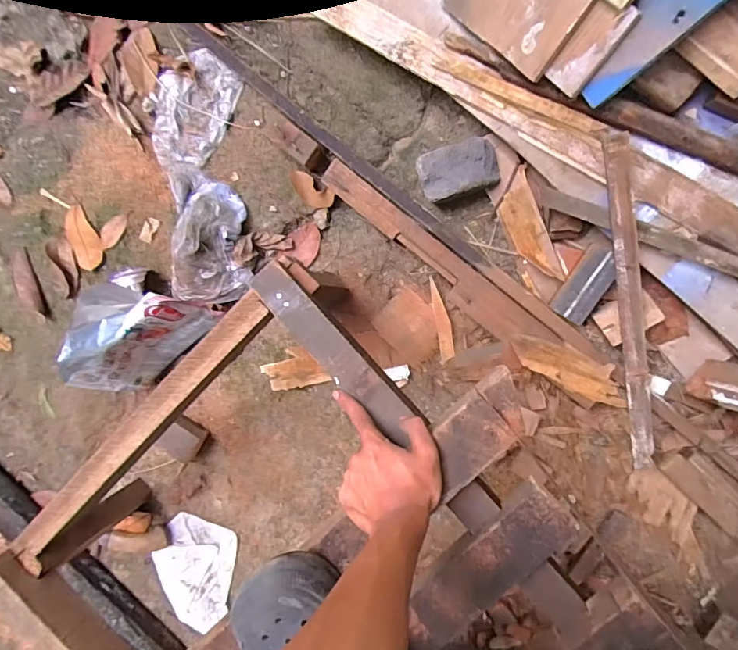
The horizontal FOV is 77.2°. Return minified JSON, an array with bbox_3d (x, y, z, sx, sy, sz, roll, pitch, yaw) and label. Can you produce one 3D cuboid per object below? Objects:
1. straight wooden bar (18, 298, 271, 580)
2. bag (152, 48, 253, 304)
[{"bbox_3d":[-0.287,0.135,0.583,0.044,0.029,0.465,44,98,0],"label":"straight wooden bar"},{"bbox_3d":[-0.293,-0.253,0.779,0.155,0.049,0.401,-2,93,6],"label":"bag"}]

